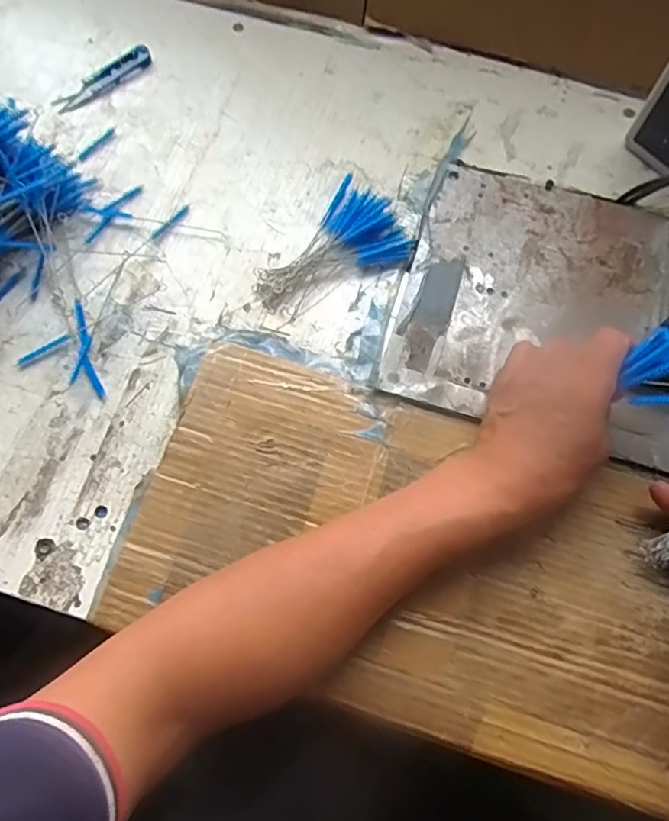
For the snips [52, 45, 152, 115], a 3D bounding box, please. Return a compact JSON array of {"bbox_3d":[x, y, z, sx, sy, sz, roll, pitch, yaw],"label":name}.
[{"bbox_3d":[-0.219,-0.313,0.534,0.104,0.012,0.022,-38,74,-13],"label":"snips"}]

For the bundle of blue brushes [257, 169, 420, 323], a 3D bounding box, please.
[{"bbox_3d":[-0.006,-0.131,0.466,0.132,0.017,0.080,-38,74,-13],"label":"bundle of blue brushes"}]

